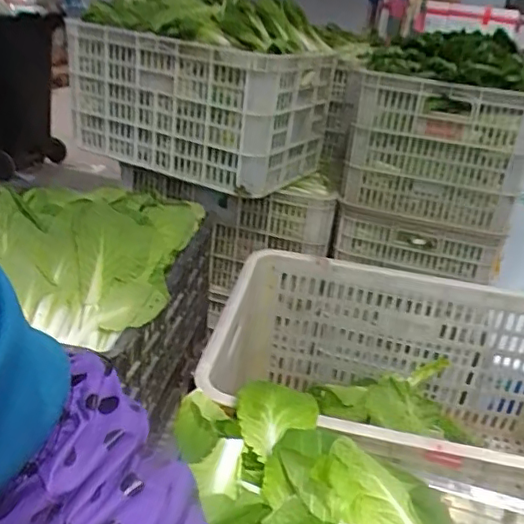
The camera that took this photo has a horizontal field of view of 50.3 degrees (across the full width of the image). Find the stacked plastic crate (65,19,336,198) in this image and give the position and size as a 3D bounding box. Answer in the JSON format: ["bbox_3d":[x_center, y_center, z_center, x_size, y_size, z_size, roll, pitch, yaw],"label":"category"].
[{"bbox_3d":[-0.160,-0.391,1.378,0.568,0.304,0.298,18,28,23],"label":"stacked plastic crate"}]

